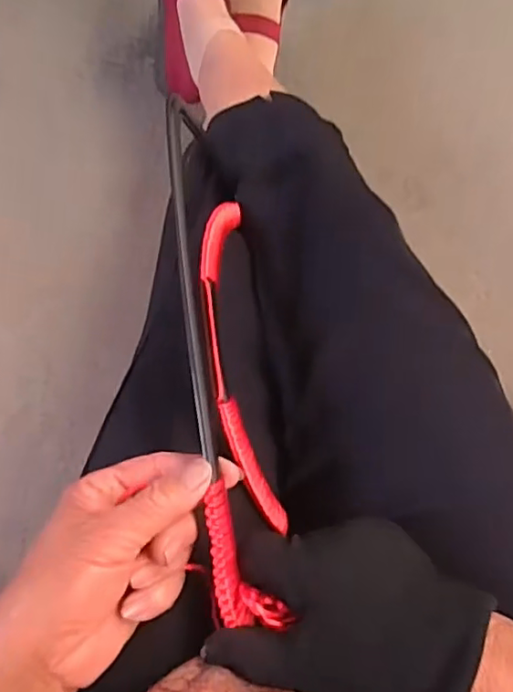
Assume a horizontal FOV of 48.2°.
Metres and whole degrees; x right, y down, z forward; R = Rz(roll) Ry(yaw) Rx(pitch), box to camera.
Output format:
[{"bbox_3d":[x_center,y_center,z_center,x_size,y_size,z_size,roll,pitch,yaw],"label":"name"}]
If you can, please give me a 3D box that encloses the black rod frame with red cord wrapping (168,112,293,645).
[{"bbox_3d":[-0.019,-0.003,0.361,0.043,0.102,0.312,-6,70,-4],"label":"black rod frame with red cord wrapping"}]

